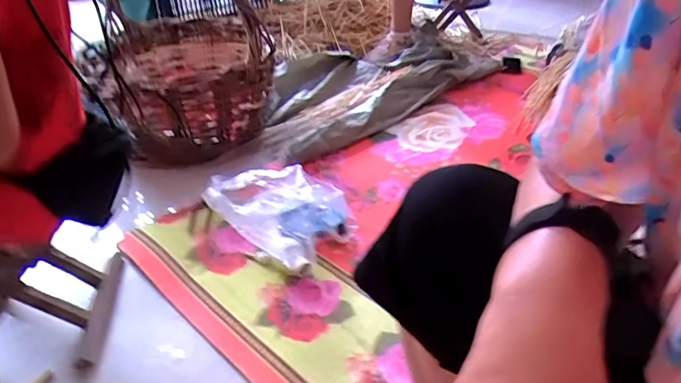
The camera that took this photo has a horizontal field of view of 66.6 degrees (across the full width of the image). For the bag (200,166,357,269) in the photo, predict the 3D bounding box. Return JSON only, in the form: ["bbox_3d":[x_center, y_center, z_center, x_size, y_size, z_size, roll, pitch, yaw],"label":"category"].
[{"bbox_3d":[-0.100,0.053,0.997,0.287,0.163,0.118,-12,35,-15],"label":"bag"}]

